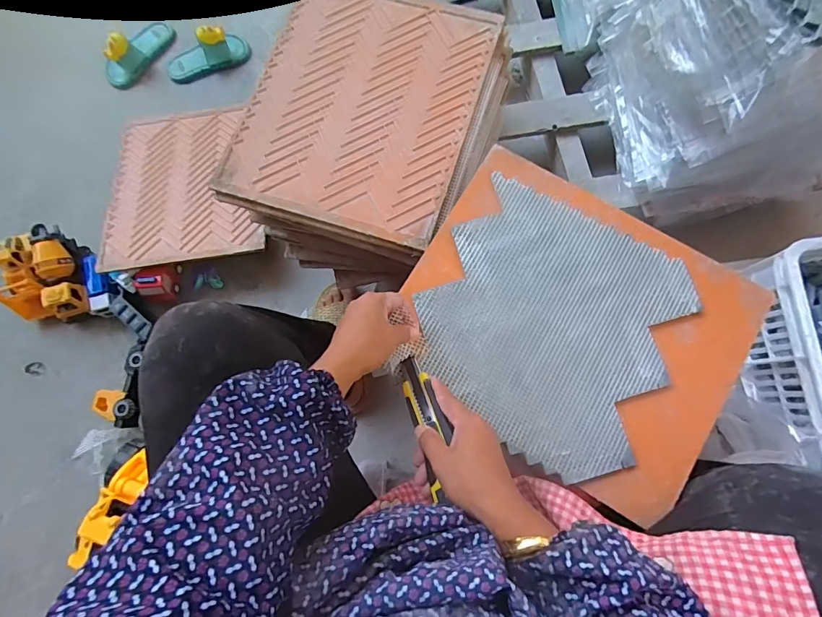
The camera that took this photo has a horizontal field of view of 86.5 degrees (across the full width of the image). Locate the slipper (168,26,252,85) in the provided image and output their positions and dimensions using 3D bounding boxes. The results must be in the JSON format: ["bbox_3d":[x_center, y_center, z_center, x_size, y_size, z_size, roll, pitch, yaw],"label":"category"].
[{"bbox_3d":[-0.383,-0.479,0.812,0.157,0.054,0.060,-24,79,-6],"label":"slipper"}]

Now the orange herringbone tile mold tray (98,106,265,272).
[{"bbox_3d":[-0.391,-0.217,0.753,0.238,0.022,0.304,-10,70,-6],"label":"orange herringbone tile mold tray"}]

